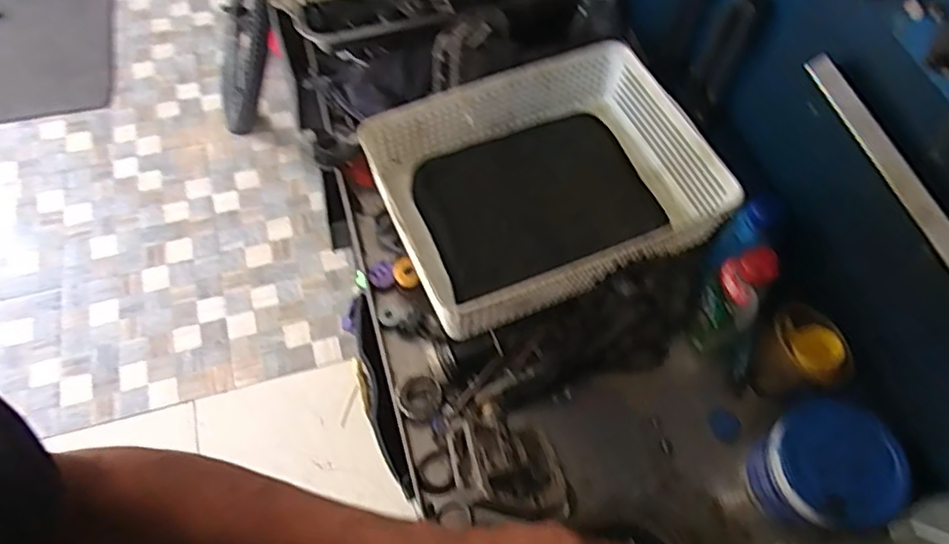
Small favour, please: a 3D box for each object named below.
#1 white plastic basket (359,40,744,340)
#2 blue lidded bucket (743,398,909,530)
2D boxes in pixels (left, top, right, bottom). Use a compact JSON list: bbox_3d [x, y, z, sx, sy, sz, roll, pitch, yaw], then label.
[{"bbox_3d":[0.077,-0.091,0.664,0.313,0.102,0.260,-21,65,-13],"label":"white plastic basket"},{"bbox_3d":[0.310,0.178,0.550,0.095,0.098,0.104,-4,62,-5],"label":"blue lidded bucket"}]

